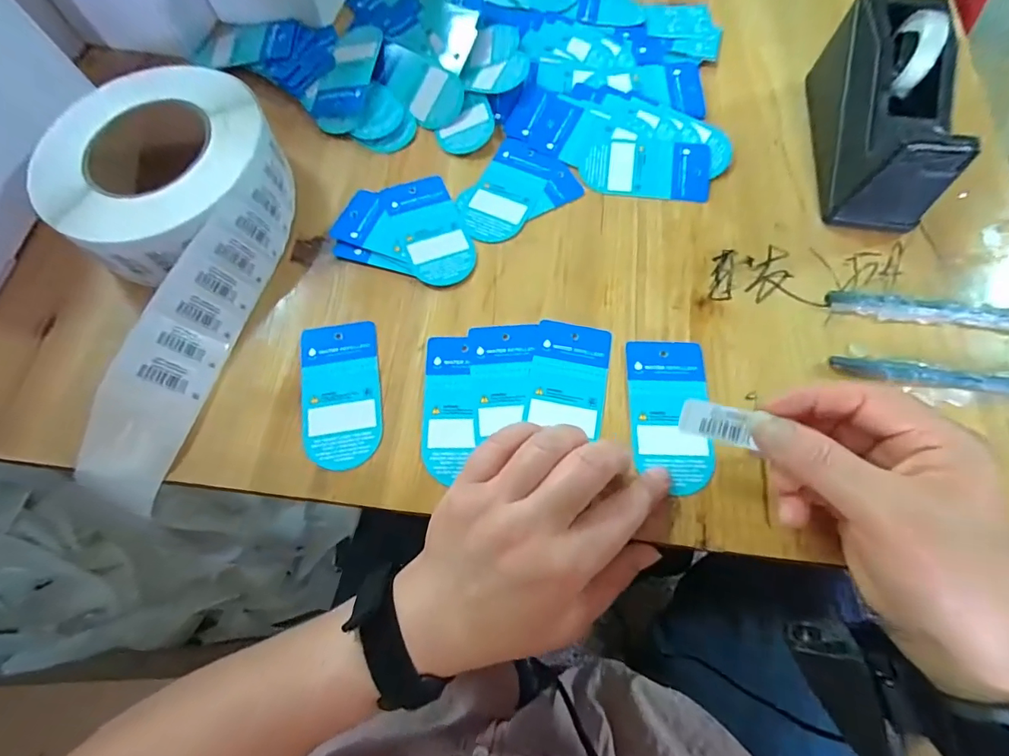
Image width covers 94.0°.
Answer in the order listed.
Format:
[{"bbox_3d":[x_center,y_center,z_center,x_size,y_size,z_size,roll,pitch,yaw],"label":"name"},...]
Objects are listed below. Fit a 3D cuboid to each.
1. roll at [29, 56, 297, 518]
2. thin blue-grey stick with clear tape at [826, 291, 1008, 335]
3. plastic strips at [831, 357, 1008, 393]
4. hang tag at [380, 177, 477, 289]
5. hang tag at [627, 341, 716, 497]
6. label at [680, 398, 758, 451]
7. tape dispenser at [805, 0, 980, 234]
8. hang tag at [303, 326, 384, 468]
[{"bbox_3d":[-0.232,-0.072,0.293,0.137,0.056,0.268,11,69,5],"label":"roll"},{"bbox_3d":[0.323,-0.037,0.297,0.228,0.010,0.018,6,69,3],"label":"thin blue-grey stick with clear tape"},{"bbox_3d":[0.311,0.005,0.281,0.217,0.008,0.013,7,69,3],"label":"plastic strips"},{"bbox_3d":[-0.051,-0.105,0.331,0.046,0.004,0.092,-21,70,-8],"label":"hang tag"},{"bbox_3d":[0.099,0.021,0.282,0.047,0.004,0.092,-1,70,0],"label":"hang tag"},{"bbox_3d":[0.109,0.023,0.239,0.036,0.004,0.019,12,102,12],"label":"label"},{"bbox_3d":[0.255,-0.185,0.317,0.059,0.076,0.150,4,69,2],"label":"tape dispenser"},{"bbox_3d":[-0.100,0.009,0.290,0.046,0.004,0.092,-8,71,-4],"label":"hang tag"}]

